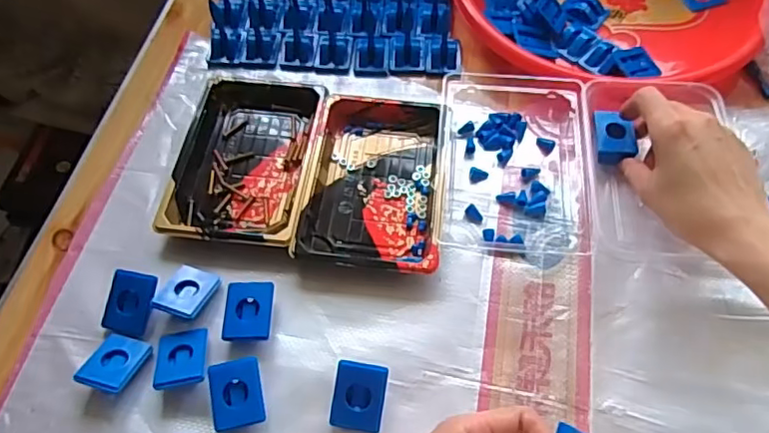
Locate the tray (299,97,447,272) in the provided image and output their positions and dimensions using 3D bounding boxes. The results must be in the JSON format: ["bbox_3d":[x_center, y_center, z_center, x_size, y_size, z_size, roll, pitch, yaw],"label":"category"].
[{"bbox_3d":[-0.006,-0.029,0.469,0.106,0.025,0.157,5,60,5],"label":"tray"}]

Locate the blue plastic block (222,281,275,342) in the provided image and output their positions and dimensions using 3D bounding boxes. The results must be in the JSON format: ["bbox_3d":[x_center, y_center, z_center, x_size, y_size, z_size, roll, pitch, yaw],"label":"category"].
[{"bbox_3d":[-0.098,0.071,0.421,0.034,0.016,0.043,1,60,2],"label":"blue plastic block"}]

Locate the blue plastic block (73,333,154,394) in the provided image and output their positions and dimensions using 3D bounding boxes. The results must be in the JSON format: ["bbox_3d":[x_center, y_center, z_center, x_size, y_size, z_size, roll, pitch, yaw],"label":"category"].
[{"bbox_3d":[-0.187,0.102,0.398,0.032,0.007,0.045,22,34,4],"label":"blue plastic block"}]

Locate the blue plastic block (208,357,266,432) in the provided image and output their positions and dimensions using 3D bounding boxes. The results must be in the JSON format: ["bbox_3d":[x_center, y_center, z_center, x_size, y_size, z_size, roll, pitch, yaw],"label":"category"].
[{"bbox_3d":[-0.099,0.121,0.392,0.034,0.019,0.042,-11,60,-5],"label":"blue plastic block"}]

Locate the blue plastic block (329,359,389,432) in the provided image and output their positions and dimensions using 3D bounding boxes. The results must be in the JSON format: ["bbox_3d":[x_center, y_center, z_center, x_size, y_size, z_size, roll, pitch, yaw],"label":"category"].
[{"bbox_3d":[-0.016,0.122,0.388,0.035,0.021,0.040,9,61,7],"label":"blue plastic block"}]

